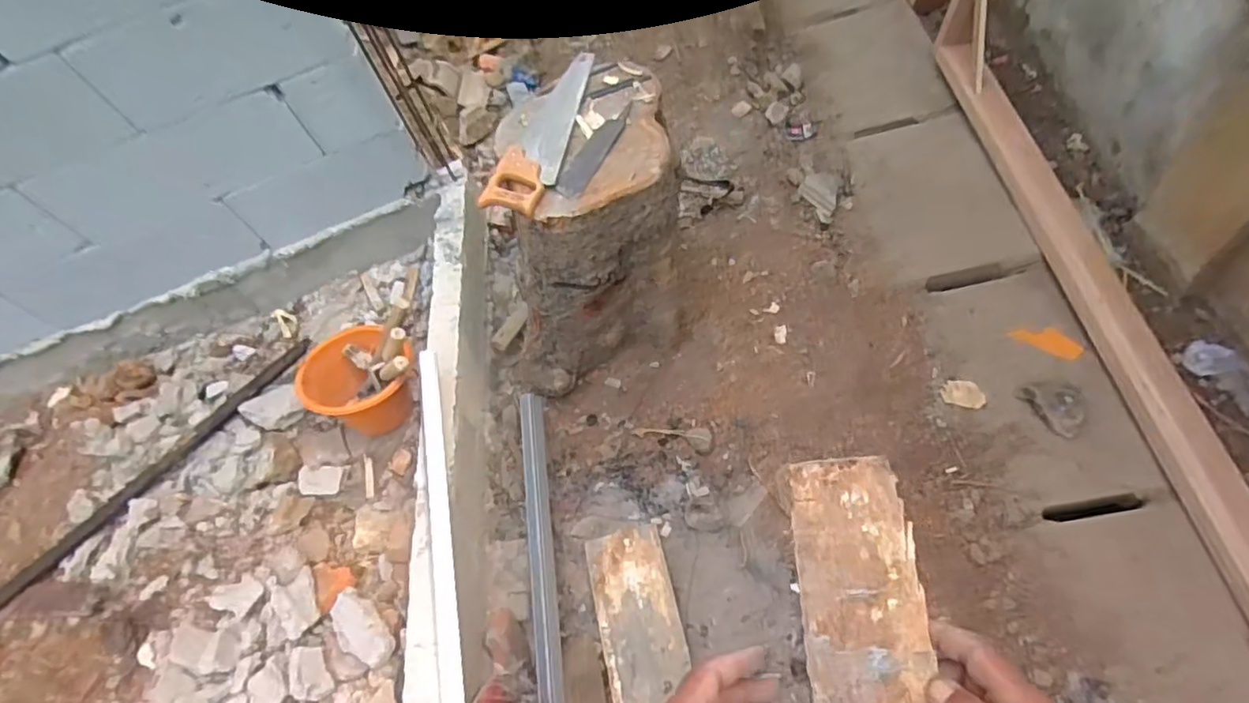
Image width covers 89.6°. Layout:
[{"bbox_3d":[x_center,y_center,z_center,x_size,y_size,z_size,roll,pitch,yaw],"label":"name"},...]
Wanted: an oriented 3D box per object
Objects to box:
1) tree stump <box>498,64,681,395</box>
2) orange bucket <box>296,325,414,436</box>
[{"bbox_3d":[-0.069,-0.261,1.436,0.395,0.543,0.559,6,61,16],"label":"tree stump"},{"bbox_3d":[-0.624,0.069,1.542,0.243,0.178,0.225,-2,58,4],"label":"orange bucket"}]

